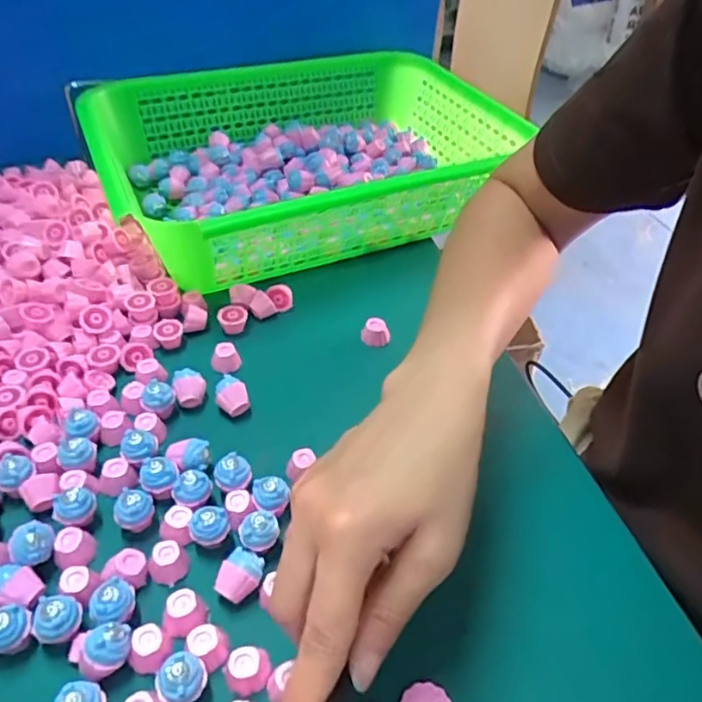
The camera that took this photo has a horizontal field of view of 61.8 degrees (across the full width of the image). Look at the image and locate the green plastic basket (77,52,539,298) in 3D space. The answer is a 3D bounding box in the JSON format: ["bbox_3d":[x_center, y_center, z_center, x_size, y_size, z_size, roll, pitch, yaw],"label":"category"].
[{"bbox_3d":[-0.032,-0.180,0.544,0.363,0.081,0.273,-19,49,-22],"label":"green plastic basket"}]

